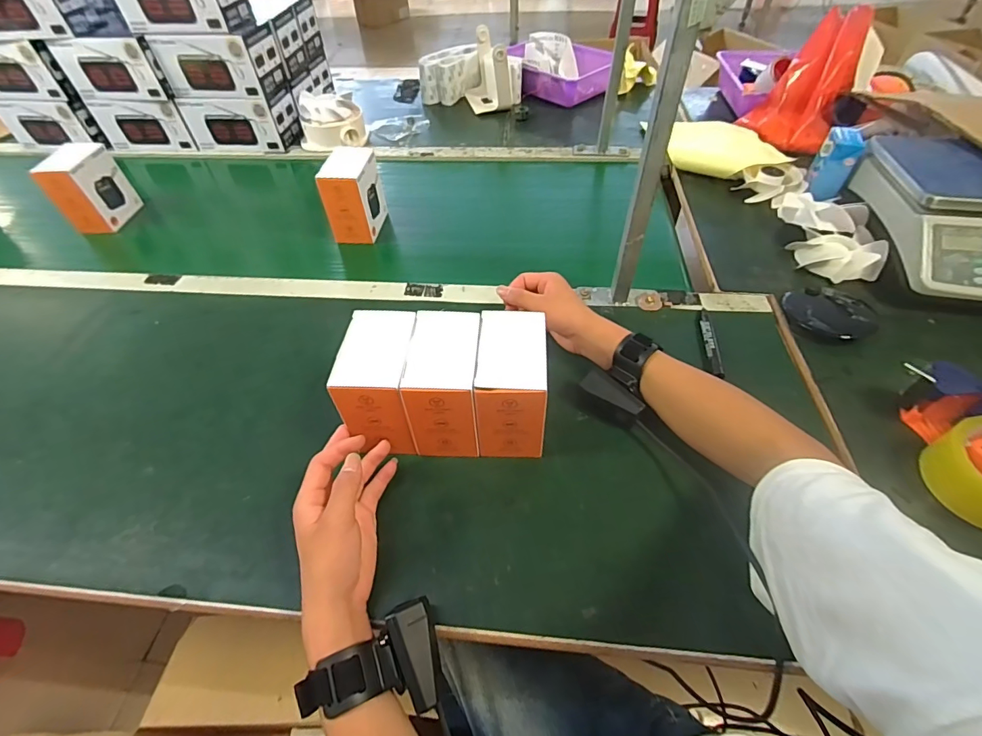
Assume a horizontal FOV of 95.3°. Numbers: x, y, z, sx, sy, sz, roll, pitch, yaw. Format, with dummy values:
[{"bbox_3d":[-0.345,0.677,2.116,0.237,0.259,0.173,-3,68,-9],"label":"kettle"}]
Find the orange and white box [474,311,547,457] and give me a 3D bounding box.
[{"bbox_3d":[0.020,0.015,0.445,0.062,0.100,0.106,0,52,1],"label":"orange and white box"}]

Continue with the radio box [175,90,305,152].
[{"bbox_3d":[-0.521,-0.529,0.947,0.206,0.096,0.099,3,51,6],"label":"radio box"}]

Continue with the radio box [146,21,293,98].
[{"bbox_3d":[-0.526,-0.601,0.875,0.196,0.104,0.104,3,51,6],"label":"radio box"}]

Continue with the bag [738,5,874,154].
[{"bbox_3d":[0.617,-0.562,0.877,0.164,0.173,0.212,28,57,24],"label":"bag"}]

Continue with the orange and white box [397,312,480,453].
[{"bbox_3d":[-0.044,0.015,0.451,0.064,0.101,0.107,0,50,3],"label":"orange and white box"}]

